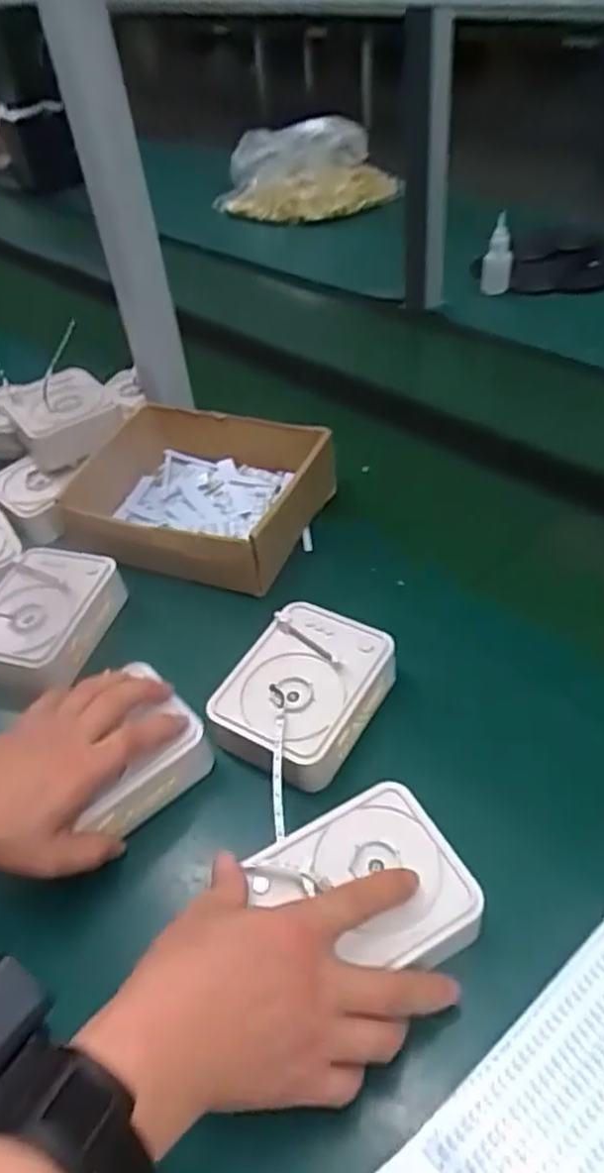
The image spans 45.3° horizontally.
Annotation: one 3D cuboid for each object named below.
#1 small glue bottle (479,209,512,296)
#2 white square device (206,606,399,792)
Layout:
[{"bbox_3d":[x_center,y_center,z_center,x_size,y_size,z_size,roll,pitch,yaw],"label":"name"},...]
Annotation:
[{"bbox_3d":[0.280,-0.465,1.038,0.040,0.144,0.031,-1,68,7],"label":"small glue bottle"},{"bbox_3d":[0.001,0.080,0.538,0.100,0.043,0.137,22,52,27],"label":"white square device"}]

